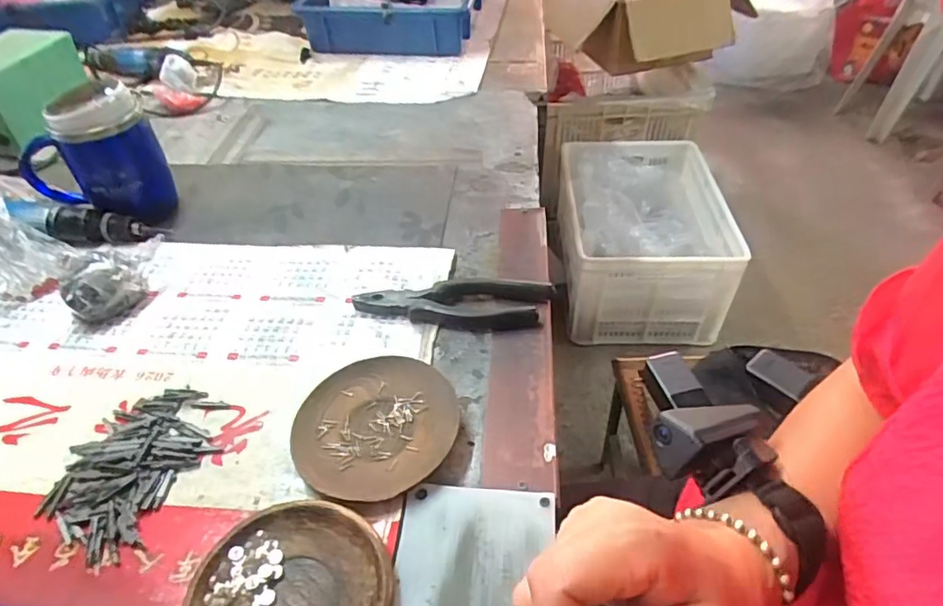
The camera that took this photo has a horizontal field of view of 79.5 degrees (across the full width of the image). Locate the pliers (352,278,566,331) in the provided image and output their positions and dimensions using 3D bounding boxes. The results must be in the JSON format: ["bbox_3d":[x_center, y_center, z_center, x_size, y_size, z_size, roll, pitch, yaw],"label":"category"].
[{"bbox_3d":[-0.012,0.000,0.491,0.178,0.018,0.052,-1,43,3],"label":"pliers"}]

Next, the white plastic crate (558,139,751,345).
[{"bbox_3d":[0.415,-0.182,1.394,0.368,0.275,0.489,0,44,3],"label":"white plastic crate"}]

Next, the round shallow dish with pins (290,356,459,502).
[{"bbox_3d":[-0.068,0.087,0.406,0.116,0.016,0.110,-2,43,2],"label":"round shallow dish with pins"}]

